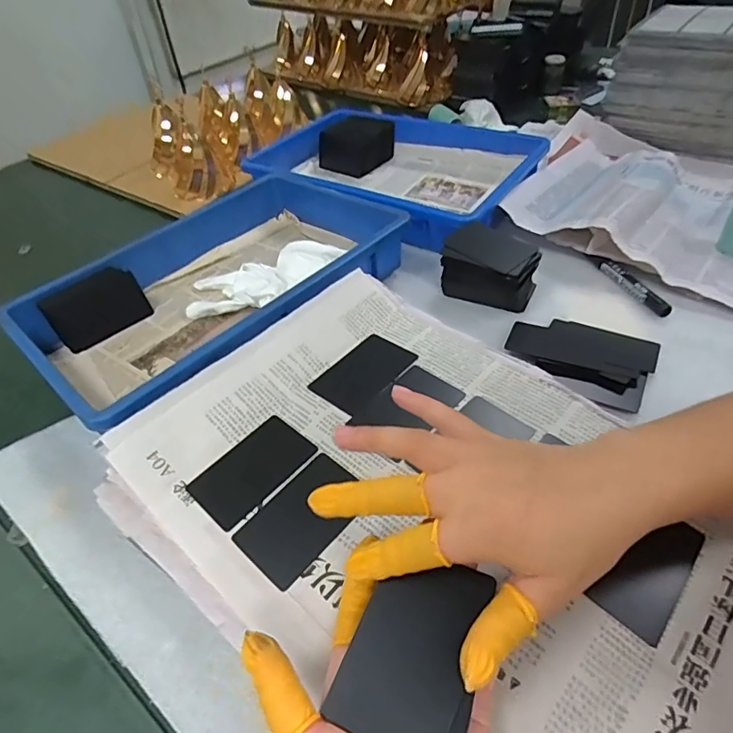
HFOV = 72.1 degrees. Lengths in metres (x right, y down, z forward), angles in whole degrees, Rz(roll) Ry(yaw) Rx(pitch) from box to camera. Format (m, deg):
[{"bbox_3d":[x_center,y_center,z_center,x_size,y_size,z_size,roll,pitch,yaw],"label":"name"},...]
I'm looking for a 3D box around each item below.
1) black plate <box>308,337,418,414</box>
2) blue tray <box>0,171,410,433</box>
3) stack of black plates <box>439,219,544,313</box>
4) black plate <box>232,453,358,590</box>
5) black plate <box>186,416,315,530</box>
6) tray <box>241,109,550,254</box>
[{"bbox_3d":[-0.003,0.005,0.431,0.054,0.004,0.085,28,51,31],"label":"black plate"},{"bbox_3d":[-0.154,-0.084,0.542,0.253,0.074,0.380,26,53,27],"label":"blue tray"},{"bbox_3d":[0.134,-0.105,0.533,0.089,0.061,0.070,30,55,29],"label":"stack of black plates"},{"bbox_3d":[-0.042,0.100,0.337,0.053,0.004,0.084,32,59,30],"label":"black plate"},{"bbox_3d":[-0.082,0.074,0.366,0.053,0.005,0.084,32,54,31],"label":"black plate"},{"bbox_3d":[0.034,-0.276,0.717,0.365,0.064,0.258,24,51,25],"label":"tray"}]

